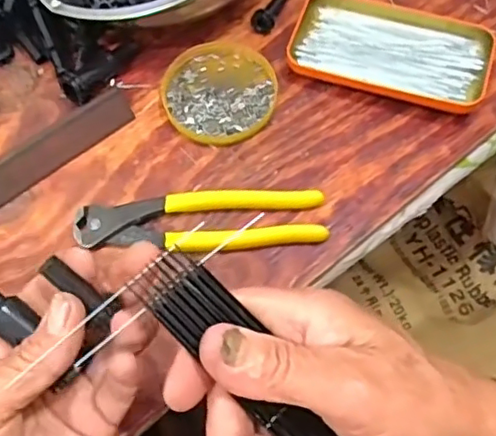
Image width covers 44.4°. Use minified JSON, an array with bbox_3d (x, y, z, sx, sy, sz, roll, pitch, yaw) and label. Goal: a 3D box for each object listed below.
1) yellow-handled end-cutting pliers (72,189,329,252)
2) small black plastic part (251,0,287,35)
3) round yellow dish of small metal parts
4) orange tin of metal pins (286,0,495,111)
[{"bbox_3d":[-0.031,0.001,0.403,0.161,0.013,0.042,-3,64,2],"label":"yellow-handled end-cutting pliers"},{"bbox_3d":[0.018,-0.161,0.472,0.017,0.019,0.040,26,57,7],"label":"small black plastic part"},{"bbox_3d":[-0.021,-0.093,0.447,0.080,0.010,0.084,-22,65,-8],"label":"round yellow dish of small metal parts"},{"bbox_3d":[0.105,-0.125,0.447,0.140,0.019,0.071,18,66,11],"label":"orange tin of metal pins"}]

